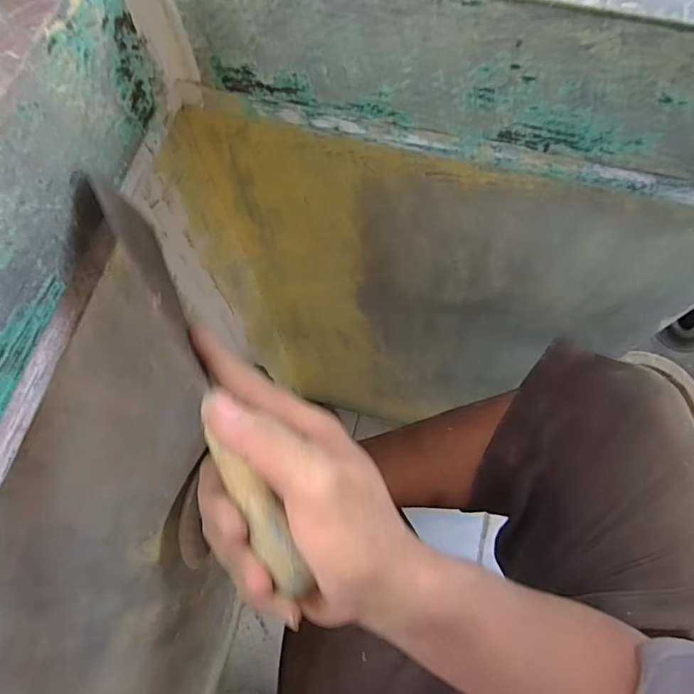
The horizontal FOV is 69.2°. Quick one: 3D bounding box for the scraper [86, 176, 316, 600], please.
[{"bbox_3d":[-0.065,0.013,0.228,0.015,0.062,0.196,-25,81,-8],"label":"scraper"}]

